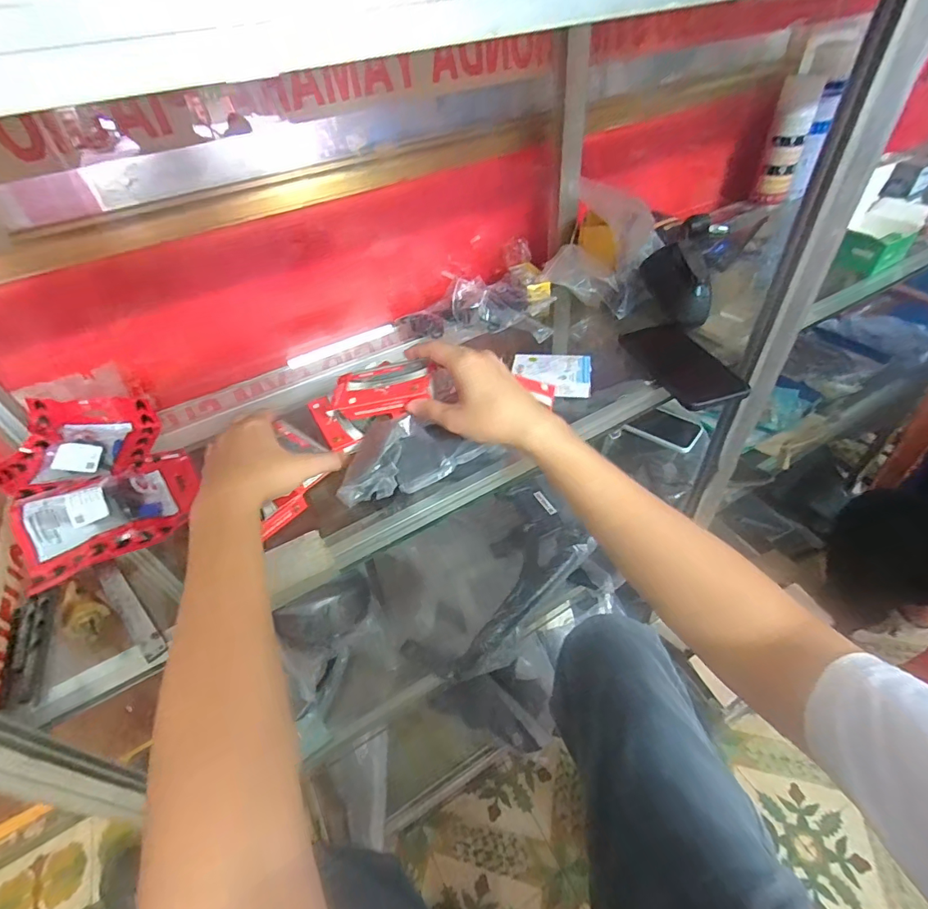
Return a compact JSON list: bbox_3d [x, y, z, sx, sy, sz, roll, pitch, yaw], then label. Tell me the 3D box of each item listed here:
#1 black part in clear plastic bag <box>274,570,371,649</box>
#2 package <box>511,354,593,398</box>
[{"bbox_3d":[-0.224,0.252,0.749,0.145,0.060,0.076,-28,47,-20],"label":"black part in clear plastic bag"},{"bbox_3d":[0.106,-0.096,0.550,0.090,0.024,0.057,4,45,12],"label":"package"}]

